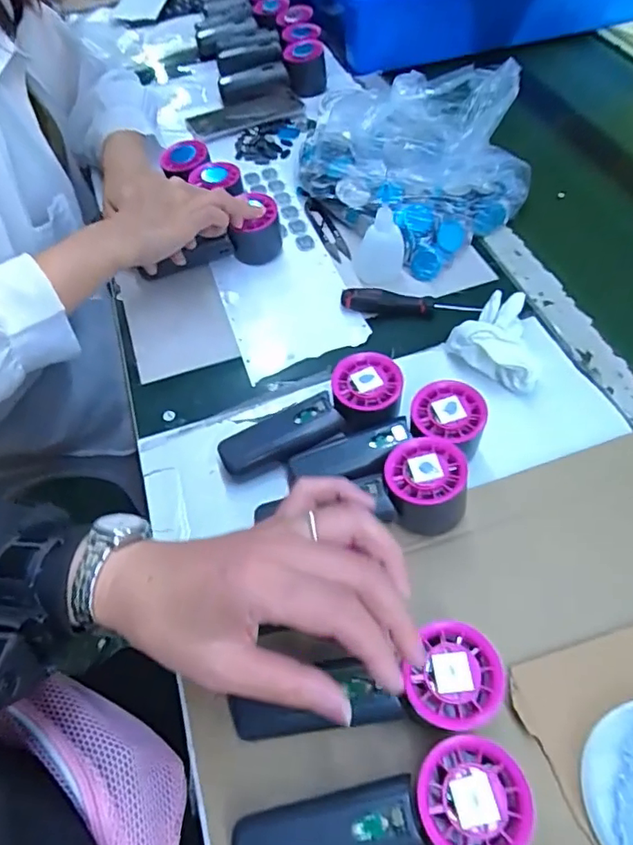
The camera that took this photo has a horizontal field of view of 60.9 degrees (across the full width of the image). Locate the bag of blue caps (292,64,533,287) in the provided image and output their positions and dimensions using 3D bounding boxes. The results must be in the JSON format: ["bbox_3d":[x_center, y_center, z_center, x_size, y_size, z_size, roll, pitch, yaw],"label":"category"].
[{"bbox_3d":[0.116,-0.299,0.603,0.195,0.099,0.227,-34,60,-19],"label":"bag of blue caps"}]

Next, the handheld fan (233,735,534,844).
[{"bbox_3d":[0.033,0.214,0.293,0.153,0.050,0.053,-7,55,-2],"label":"handheld fan"}]

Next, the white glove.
[{"bbox_3d":[0.171,-0.084,0.489,0.085,0.045,0.097,25,60,20],"label":"white glove"}]

